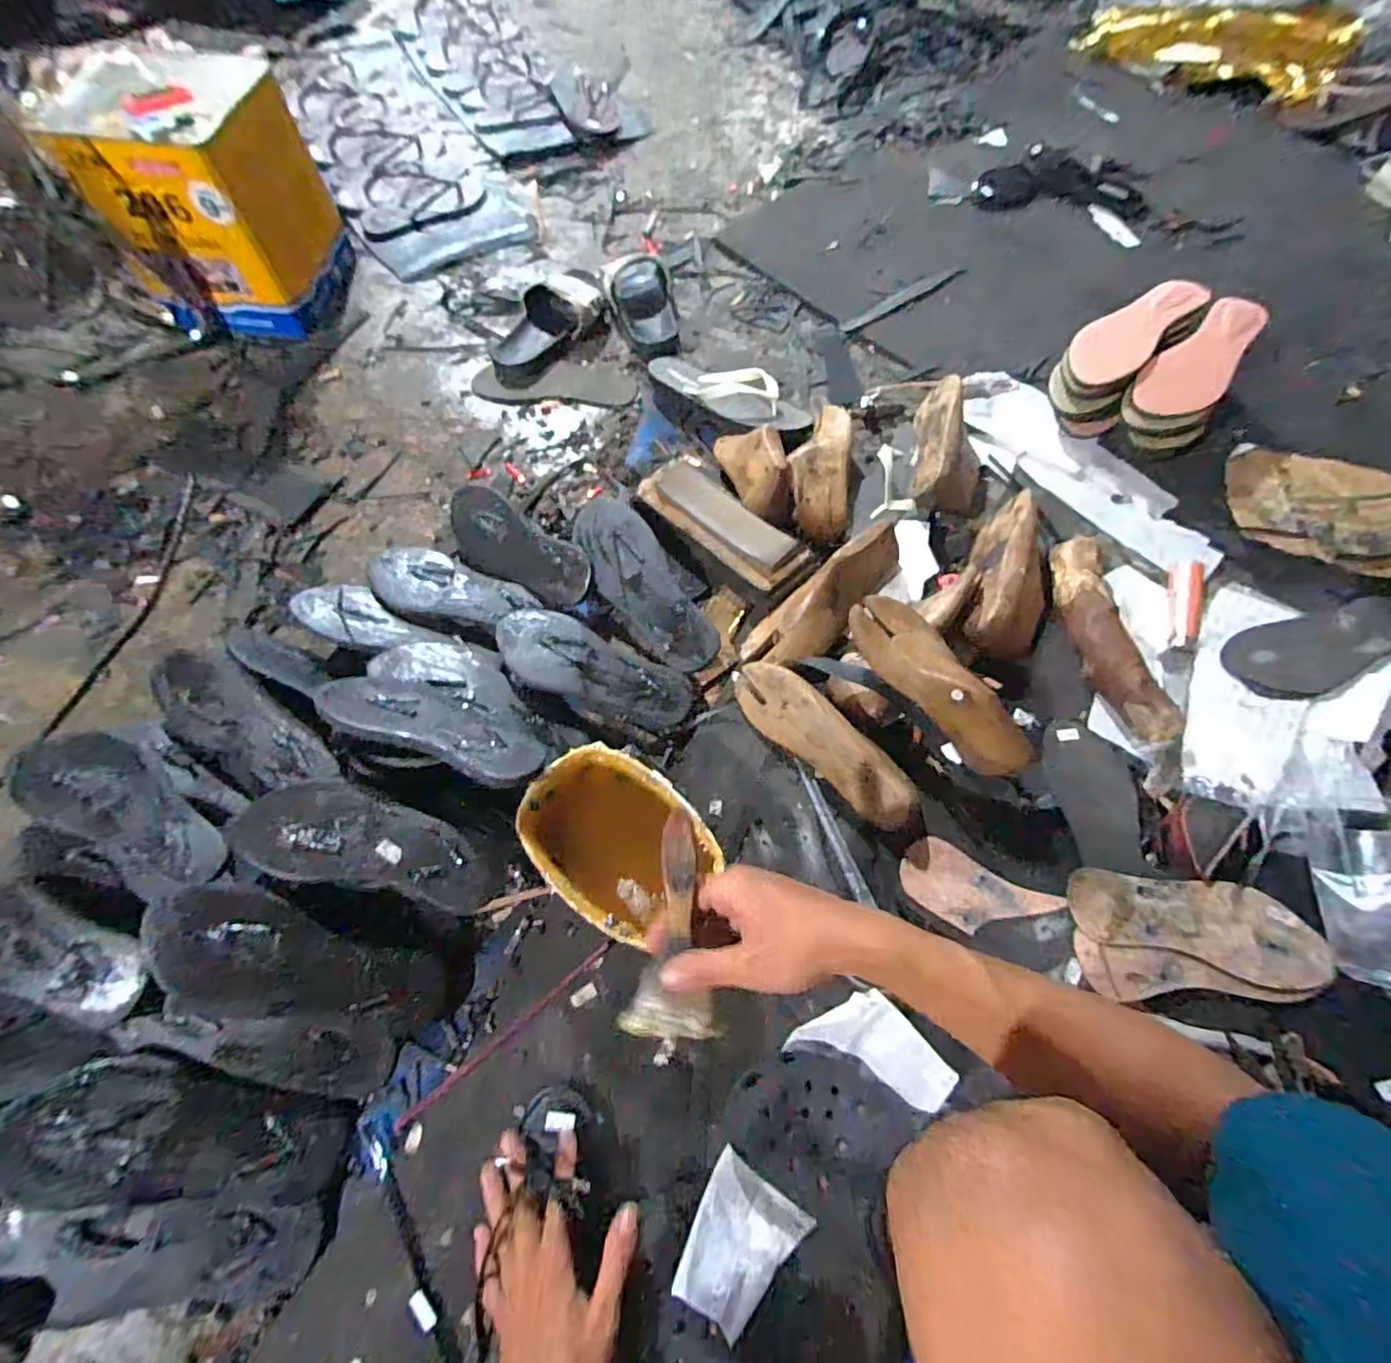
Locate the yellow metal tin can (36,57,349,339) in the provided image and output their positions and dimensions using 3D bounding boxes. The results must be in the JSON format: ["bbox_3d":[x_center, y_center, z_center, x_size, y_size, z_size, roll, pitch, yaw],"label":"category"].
[{"bbox_3d":[-0.709,-0.717,0.902,0.233,0.253,0.268,-1,67,0],"label":"yellow metal tin can"}]

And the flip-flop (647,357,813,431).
[{"bbox_3d":[0.041,-0.431,0.893,0.253,0.047,0.087,30,70,12],"label":"flip-flop"}]

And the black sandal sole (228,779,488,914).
[{"bbox_3d":[-0.307,0.150,0.565,0.237,0.045,0.091,10,67,4],"label":"black sandal sole"}]

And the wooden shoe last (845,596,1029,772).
[{"bbox_3d":[0.255,0.006,0.636,0.065,0.082,0.228,-37,73,-16],"label":"wooden shoe last"}]

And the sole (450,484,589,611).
[{"bbox_3d":[-0.232,-0.170,0.762,0.245,0.019,0.091,36,112,18],"label":"sole"}]

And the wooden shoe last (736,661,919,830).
[{"bbox_3d":[0.133,0.063,0.635,0.057,0.060,0.224,-42,74,-17],"label":"wooden shoe last"}]

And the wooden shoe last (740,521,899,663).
[{"bbox_3d":[0.160,-0.094,0.714,0.231,0.066,0.072,-43,72,3],"label":"wooden shoe last"}]

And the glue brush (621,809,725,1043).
[{"bbox_3d":[-0.013,0.160,0.398,0.058,0.013,0.144,4,86,2],"label":"glue brush"}]

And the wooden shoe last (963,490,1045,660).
[{"bbox_3d":[0.389,-0.132,0.740,0.091,0.083,0.244,25,68,8],"label":"wooden shoe last"}]

